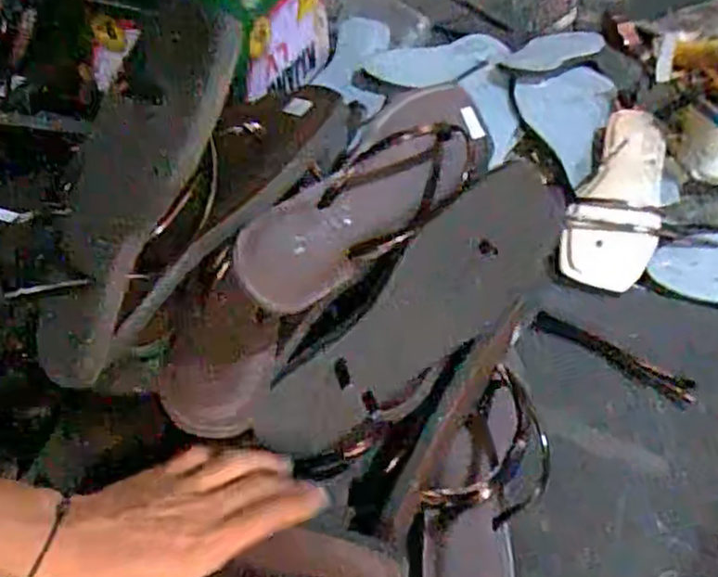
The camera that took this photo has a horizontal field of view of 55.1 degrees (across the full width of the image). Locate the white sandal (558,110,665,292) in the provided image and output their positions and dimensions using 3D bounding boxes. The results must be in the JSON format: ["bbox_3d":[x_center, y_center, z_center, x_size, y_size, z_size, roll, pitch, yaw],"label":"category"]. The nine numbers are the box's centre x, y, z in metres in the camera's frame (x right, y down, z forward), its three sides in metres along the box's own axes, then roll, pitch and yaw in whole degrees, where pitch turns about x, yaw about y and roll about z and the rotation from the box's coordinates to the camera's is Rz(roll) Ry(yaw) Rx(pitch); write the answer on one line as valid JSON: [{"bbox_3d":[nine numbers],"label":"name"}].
[{"bbox_3d":[0.296,-0.105,0.776,0.094,0.058,0.258,15,50,18],"label":"white sandal"}]

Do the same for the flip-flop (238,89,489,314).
[{"bbox_3d":[0.008,-0.064,0.468,0.210,0.074,0.050,-38,18,-14],"label":"flip-flop"}]

